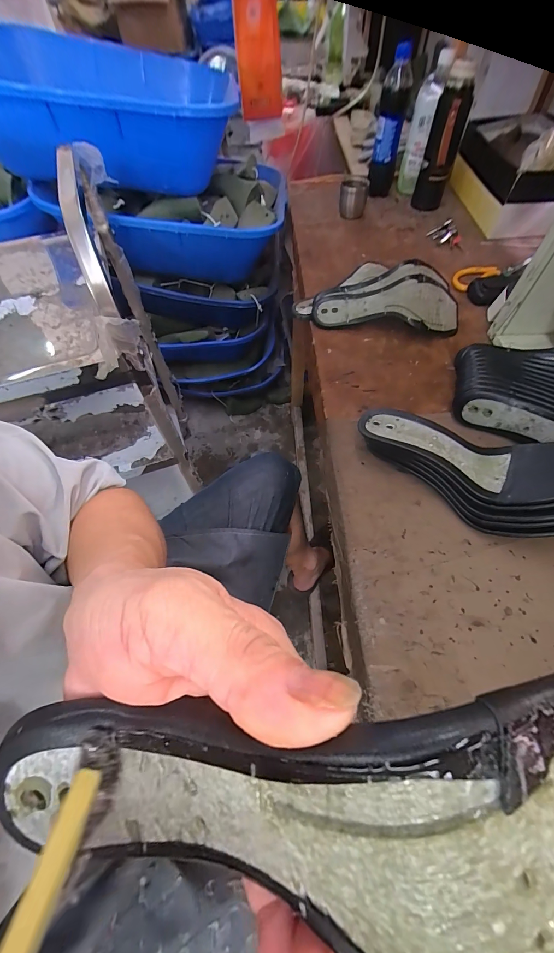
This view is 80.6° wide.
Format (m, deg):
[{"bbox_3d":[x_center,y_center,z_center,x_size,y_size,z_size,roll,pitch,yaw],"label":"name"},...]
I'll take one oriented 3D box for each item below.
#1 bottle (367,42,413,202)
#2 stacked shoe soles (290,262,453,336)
[{"bbox_3d":[0.242,-0.749,0.710,0.059,0.221,0.057,13,62,11],"label":"bottle"},{"bbox_3d":[0.169,-0.310,0.556,0.273,0.070,0.126,12,61,8],"label":"stacked shoe soles"}]

